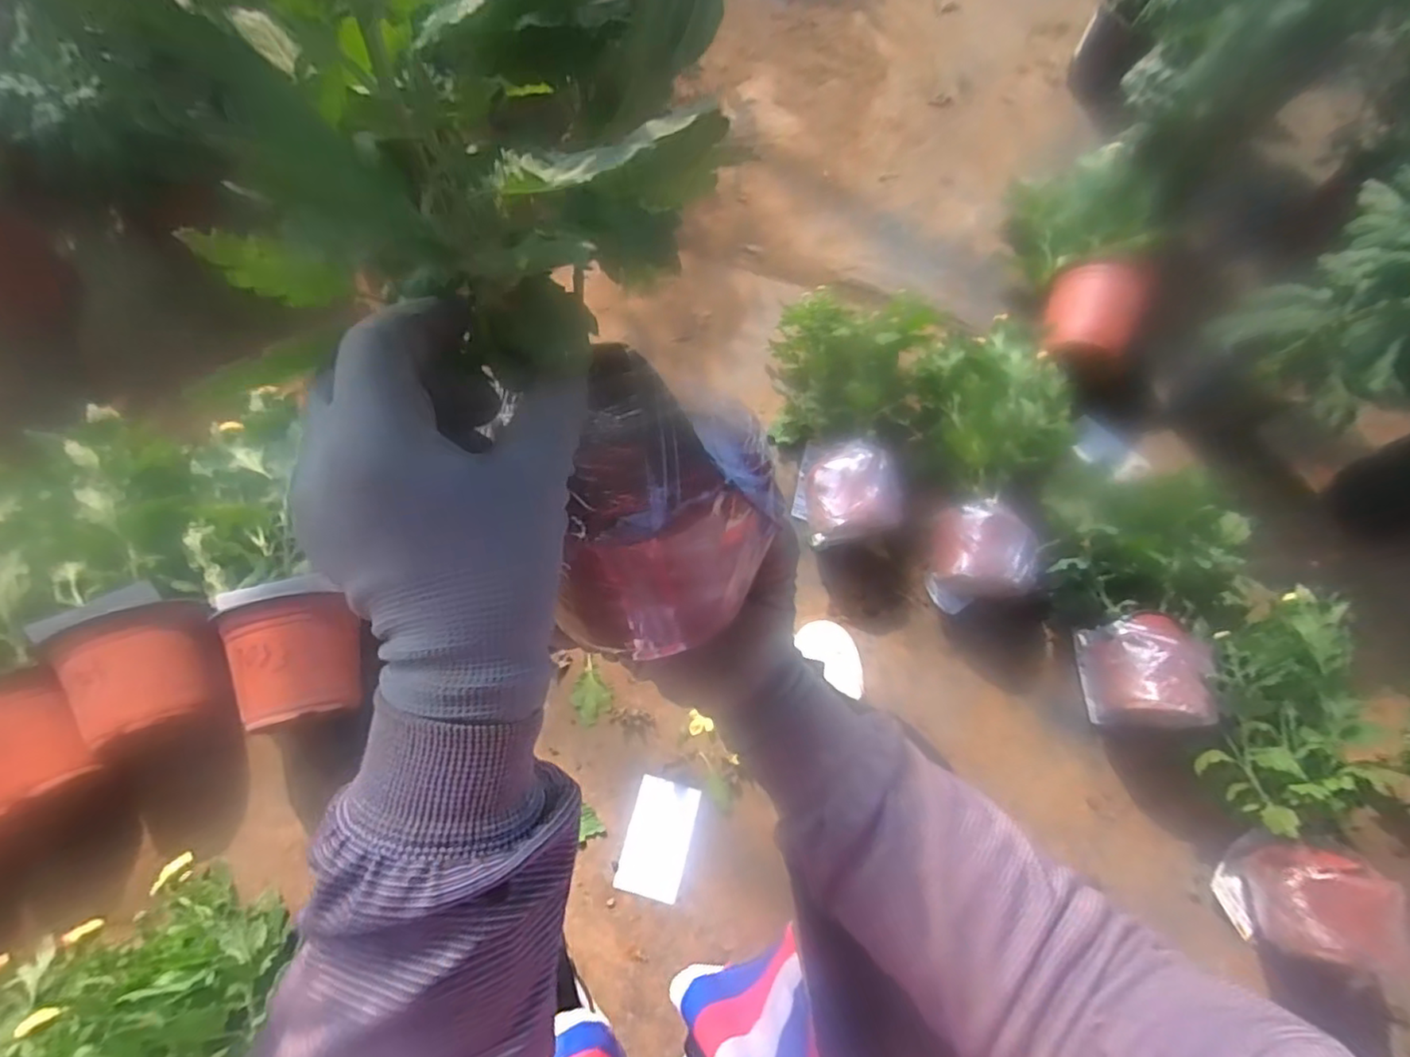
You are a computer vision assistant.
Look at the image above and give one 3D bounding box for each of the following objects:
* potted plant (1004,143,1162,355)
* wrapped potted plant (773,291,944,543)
[{"bbox_3d":[0.617,-0.438,1.027,0.170,0.139,0.398,-2,69,0],"label":"potted plant"},{"bbox_3d":[0.210,-0.168,0.905,0.246,0.158,0.379,11,69,5],"label":"wrapped potted plant"}]

